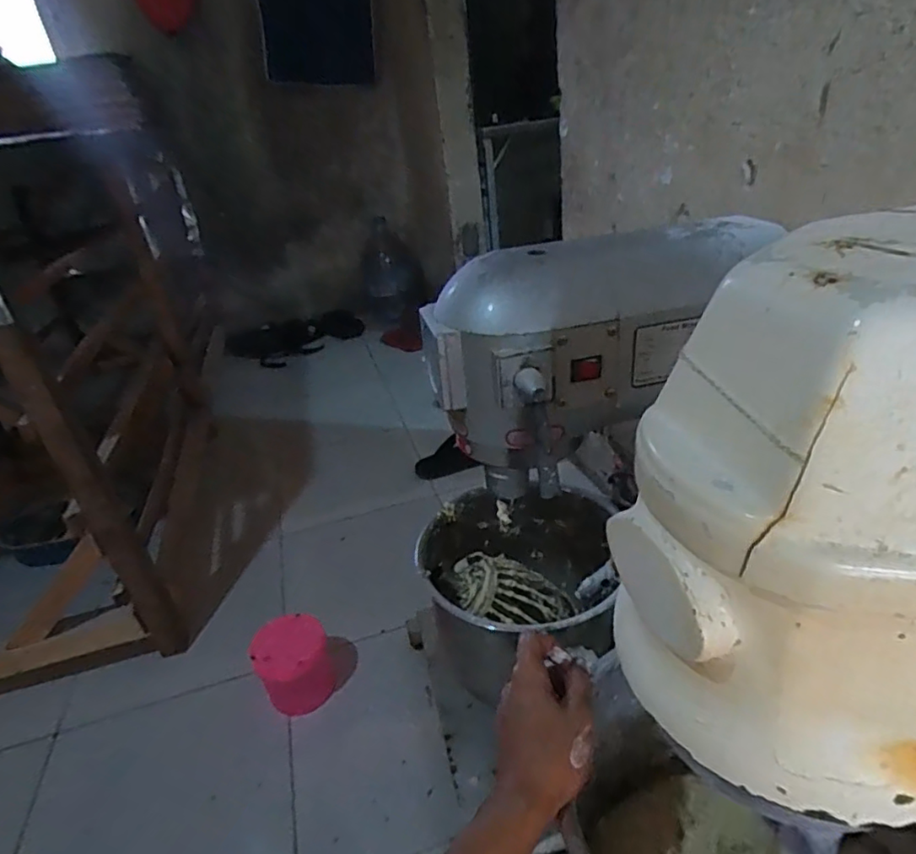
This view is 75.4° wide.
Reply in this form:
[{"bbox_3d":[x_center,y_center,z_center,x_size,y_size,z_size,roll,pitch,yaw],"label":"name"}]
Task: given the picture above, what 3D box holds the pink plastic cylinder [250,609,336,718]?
[{"bbox_3d":[-0.279,0.414,1.027,0.125,0.139,0.099,-21,32,-23],"label":"pink plastic cylinder"}]

